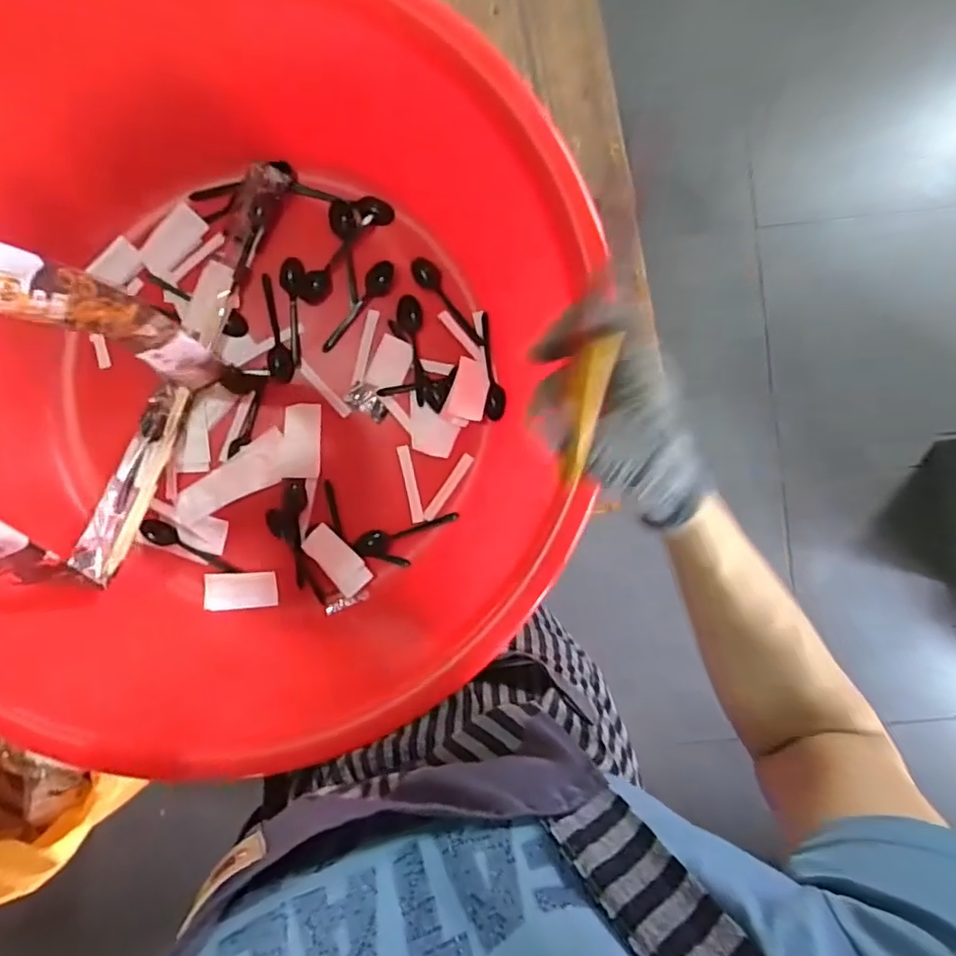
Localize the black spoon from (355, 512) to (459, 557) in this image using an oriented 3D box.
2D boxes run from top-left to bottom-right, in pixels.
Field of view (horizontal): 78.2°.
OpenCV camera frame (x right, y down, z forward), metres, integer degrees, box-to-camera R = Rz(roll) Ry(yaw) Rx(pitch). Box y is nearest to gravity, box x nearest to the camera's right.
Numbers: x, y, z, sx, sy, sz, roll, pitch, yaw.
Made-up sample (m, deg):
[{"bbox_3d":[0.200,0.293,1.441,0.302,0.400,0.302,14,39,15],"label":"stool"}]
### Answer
[{"bbox_3d":[-0.083,0.065,0.694,0.124,0.011,0.028,-17,91,0],"label":"black spoon"}]

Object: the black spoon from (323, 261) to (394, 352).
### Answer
[{"bbox_3d":[-0.136,-0.196,0.680,0.026,0.007,0.123,32,91,-1],"label":"black spoon"}]

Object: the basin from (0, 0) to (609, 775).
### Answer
[{"bbox_3d":[-0.245,-0.107,0.585,0.660,0.229,0.641,0,91,0],"label":"basin"}]

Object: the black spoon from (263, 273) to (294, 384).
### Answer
[{"bbox_3d":[-0.232,-0.173,0.680,0.026,0.007,0.121,-5,91,0],"label":"black spoon"}]

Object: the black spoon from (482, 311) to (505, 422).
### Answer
[{"bbox_3d":[0.018,-0.128,0.678,0.022,0.016,0.124,-2,91,0],"label":"black spoon"}]

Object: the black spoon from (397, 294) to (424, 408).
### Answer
[{"bbox_3d":[-0.073,-0.146,0.678,0.028,0.013,0.123,-7,91,0],"label":"black spoon"}]

